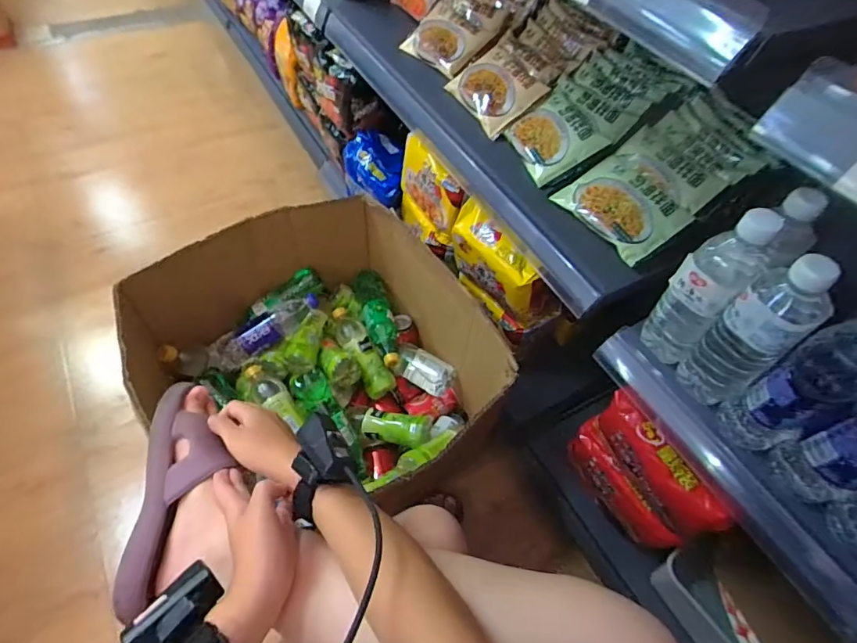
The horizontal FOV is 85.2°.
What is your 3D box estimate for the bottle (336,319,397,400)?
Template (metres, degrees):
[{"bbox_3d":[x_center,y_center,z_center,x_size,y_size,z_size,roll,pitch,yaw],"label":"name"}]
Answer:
[{"bbox_3d":[-0.139,0.068,0.996,0.064,0.059,0.187,-27,62,-21],"label":"bottle"}]

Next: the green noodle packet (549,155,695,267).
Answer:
[{"bbox_3d":[0.293,-0.175,0.701,0.135,0.035,0.162,-36,70,-8],"label":"green noodle packet"}]

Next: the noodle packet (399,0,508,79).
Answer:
[{"bbox_3d":[0.050,-0.590,0.943,0.166,0.022,0.177,38,84,22],"label":"noodle packet"}]

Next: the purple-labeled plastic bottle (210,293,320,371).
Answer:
[{"bbox_3d":[-0.323,0.019,0.942,0.224,0.061,0.067,-33,63,-3],"label":"purple-labeled plastic bottle"}]

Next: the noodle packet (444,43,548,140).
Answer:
[{"bbox_3d":[0.123,-0.422,0.845,0.127,0.024,0.176,-40,62,10],"label":"noodle packet"}]

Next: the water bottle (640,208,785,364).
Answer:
[{"bbox_3d":[0.302,-0.030,0.519,0.054,0.208,0.067,-38,66,-26],"label":"water bottle"}]

